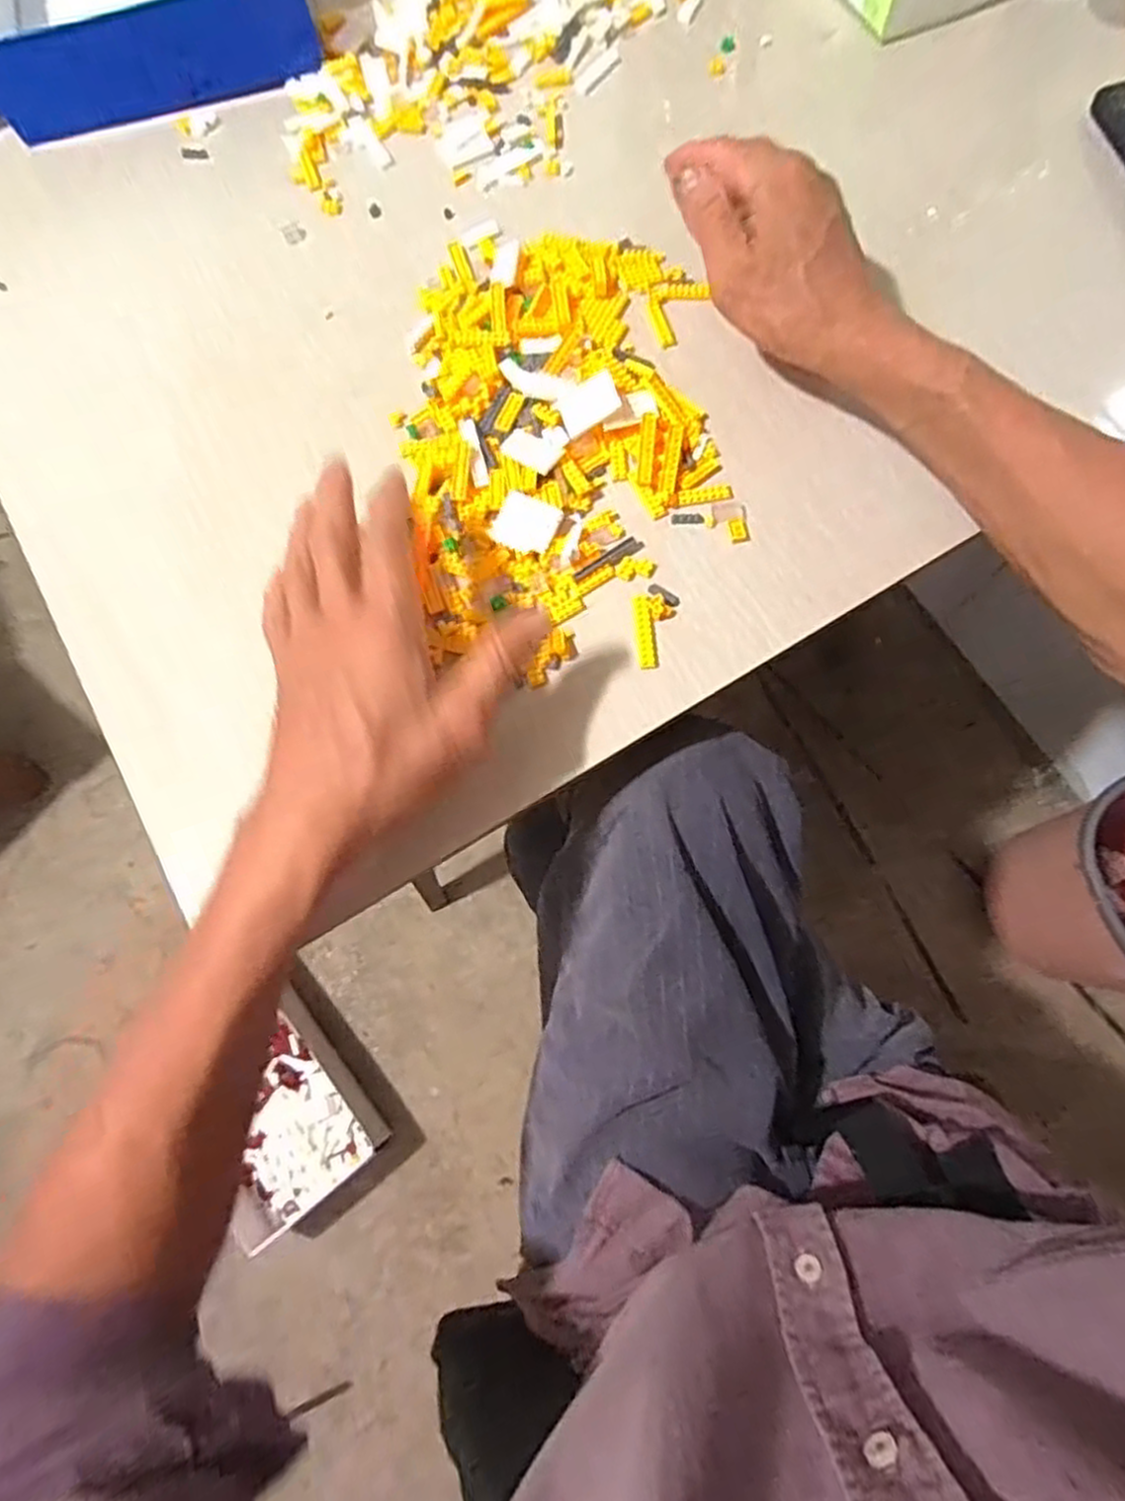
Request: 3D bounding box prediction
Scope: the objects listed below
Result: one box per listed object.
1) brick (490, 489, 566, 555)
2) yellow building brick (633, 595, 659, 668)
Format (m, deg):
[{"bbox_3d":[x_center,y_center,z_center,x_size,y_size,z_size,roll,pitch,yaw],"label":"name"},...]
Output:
[{"bbox_3d":[-0.019,-0.119,0.394,0.032,0.006,0.028,26,76,9],"label":"brick"},{"bbox_3d":[0.043,-0.062,0.383,0.009,0.004,0.040,-5,73,0],"label":"yellow building brick"}]

